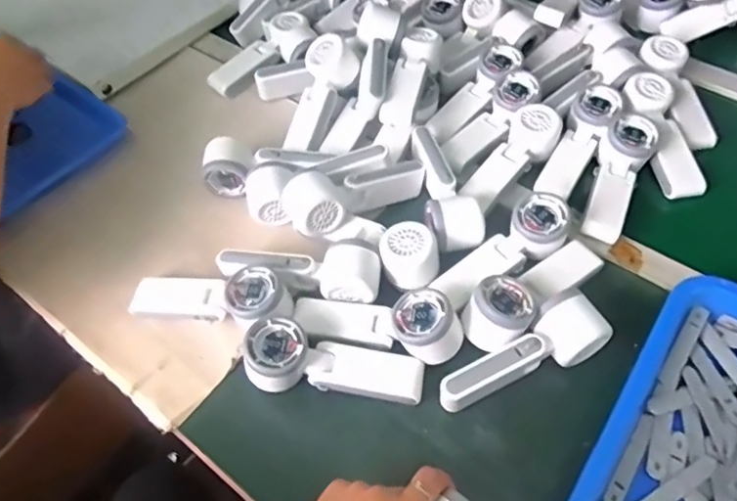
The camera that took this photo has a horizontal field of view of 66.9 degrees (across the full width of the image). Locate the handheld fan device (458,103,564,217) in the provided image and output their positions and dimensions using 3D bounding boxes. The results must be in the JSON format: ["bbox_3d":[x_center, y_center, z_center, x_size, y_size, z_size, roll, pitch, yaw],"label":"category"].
[{"bbox_3d":[0.167,-0.107,0.646,0.060,0.043,0.163,30,61,22],"label":"handheld fan device"}]

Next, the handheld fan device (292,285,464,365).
[{"bbox_3d":[0.007,0.064,0.528,0.166,0.049,0.056,6,55,6],"label":"handheld fan device"}]

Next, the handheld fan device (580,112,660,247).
[{"bbox_3d":[0.275,-0.086,0.622,0.053,0.038,0.172,23,58,18],"label":"handheld fan device"}]

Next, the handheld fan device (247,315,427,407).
[{"bbox_3d":[-0.030,0.107,0.517,0.161,0.053,0.057,8,55,8],"label":"handheld fan device"}]

